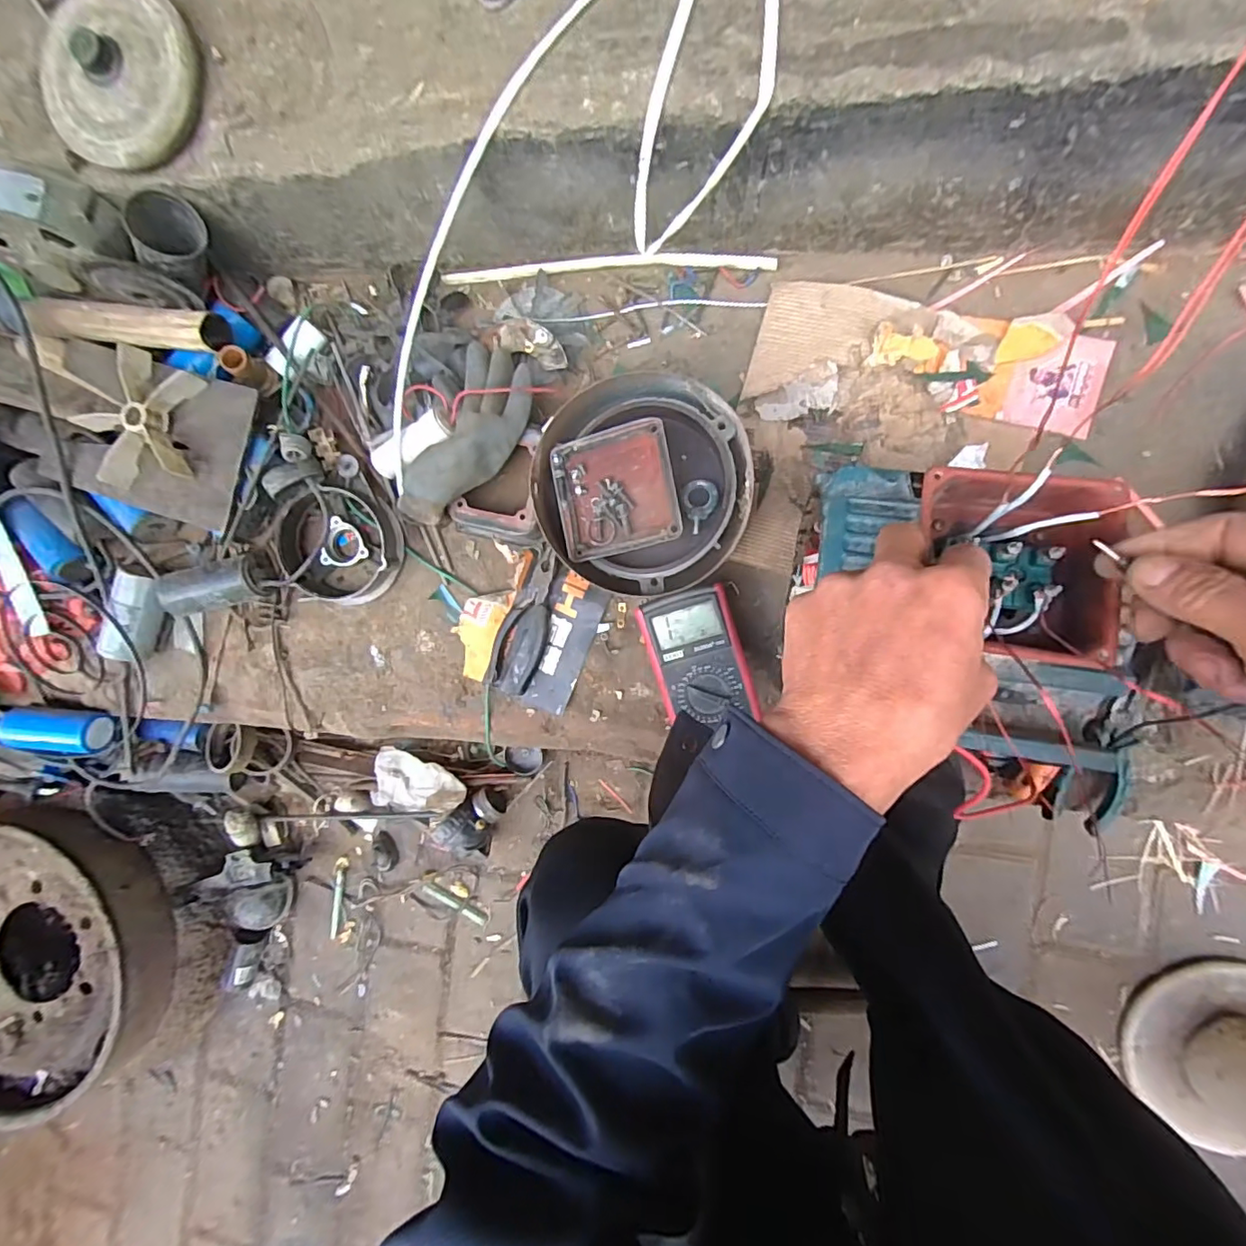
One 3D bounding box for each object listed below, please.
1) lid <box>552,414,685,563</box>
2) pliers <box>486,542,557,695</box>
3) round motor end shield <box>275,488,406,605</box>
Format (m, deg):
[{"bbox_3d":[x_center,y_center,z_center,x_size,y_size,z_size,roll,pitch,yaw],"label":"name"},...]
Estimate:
[{"bbox_3d":[-0.007,-0.120,0.499,0.107,0.023,0.110,-10,88,9],"label":"lid"},{"bbox_3d":[-0.102,-0.003,0.580,0.050,0.022,0.160,20,93,9],"label":"pliers"},{"bbox_3d":[-0.307,-0.082,0.596,0.127,0.058,0.117,0,90,9],"label":"round motor end shield"}]

